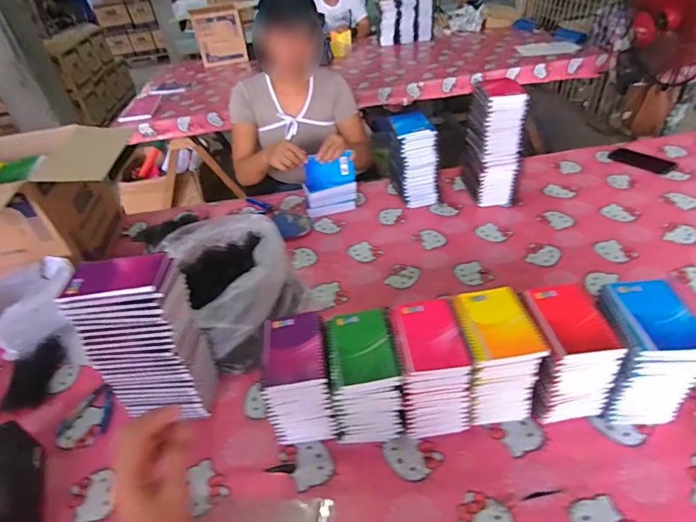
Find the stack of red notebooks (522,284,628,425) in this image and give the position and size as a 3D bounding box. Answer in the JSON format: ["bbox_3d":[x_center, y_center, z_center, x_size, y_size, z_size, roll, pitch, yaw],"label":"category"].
[{"bbox_3d":[0.321,0.143,0.653,0.101,0.162,0.133,-7,38,0],"label":"stack of red notebooks"}]

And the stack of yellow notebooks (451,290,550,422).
[{"bbox_3d":[0.218,0.149,0.663,0.097,0.165,0.133,-8,38,-1],"label":"stack of yellow notebooks"}]

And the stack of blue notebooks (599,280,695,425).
[{"bbox_3d":[0.422,0.138,0.632,0.099,0.175,0.128,-4,38,5],"label":"stack of blue notebooks"}]

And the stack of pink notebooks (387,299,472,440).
[{"bbox_3d":[0.123,0.165,0.657,0.098,0.164,0.133,-8,38,-1],"label":"stack of pink notebooks"}]

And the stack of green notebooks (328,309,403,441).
[{"bbox_3d":[0.024,0.181,0.656,0.097,0.157,0.122,-9,38,-2],"label":"stack of green notebooks"}]

